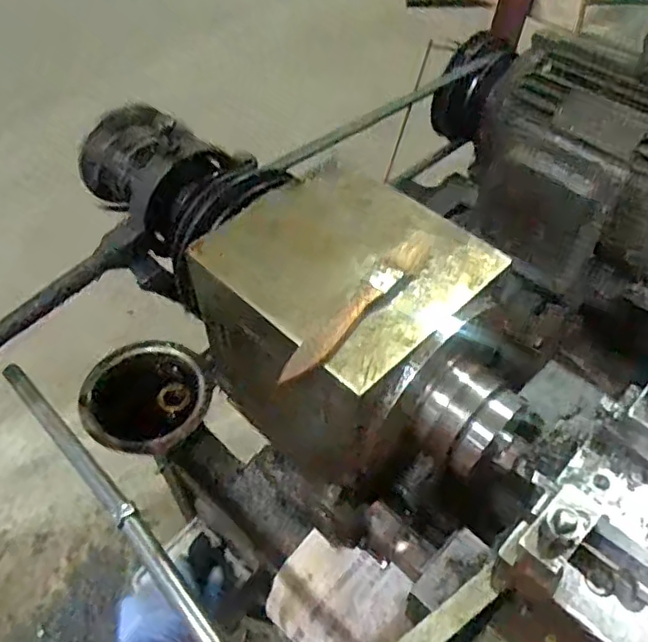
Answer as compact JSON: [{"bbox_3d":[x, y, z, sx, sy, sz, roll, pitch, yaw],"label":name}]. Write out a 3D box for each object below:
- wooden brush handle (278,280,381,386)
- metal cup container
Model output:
[{"bbox_3d":[0.005,0.007,0.379,0.015,0.008,0.087,33,59,24],"label":"wooden brush handle"},{"bbox_3d":[-0.184,0.081,0.652,0.130,0.058,0.125,6,52,5],"label":"metal cup container"}]

